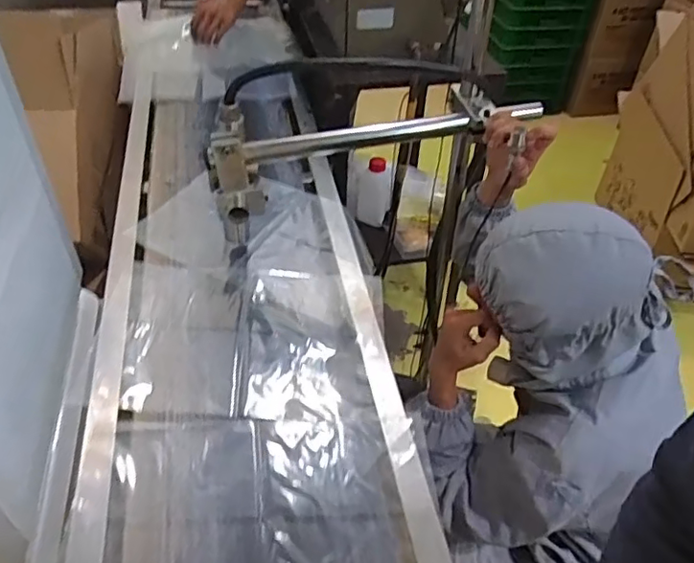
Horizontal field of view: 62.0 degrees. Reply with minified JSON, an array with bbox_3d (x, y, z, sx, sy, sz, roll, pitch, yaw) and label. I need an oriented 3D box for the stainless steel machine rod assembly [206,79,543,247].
[{"bbox_3d":[0.038,-0.200,0.874,0.487,0.150,0.145,-9,45,-13],"label":"stainless steel machine rod assembly"}]

